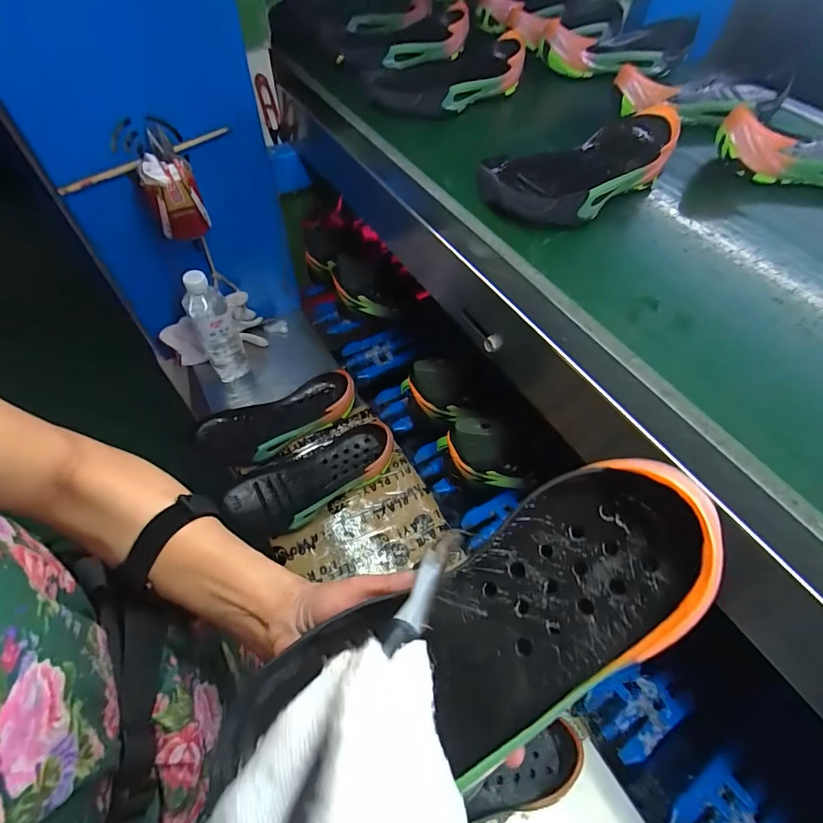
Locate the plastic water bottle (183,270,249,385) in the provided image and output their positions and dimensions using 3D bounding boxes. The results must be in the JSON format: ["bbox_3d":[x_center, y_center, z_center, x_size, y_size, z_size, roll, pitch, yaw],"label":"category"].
[{"bbox_3d":[-0.322,-0.132,0.719,0.061,0.219,0.053,-24,58,-20],"label":"plastic water bottle"}]

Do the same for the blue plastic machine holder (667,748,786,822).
[{"bbox_3d":[0.378,0.490,0.512,0.142,0.032,0.093,-18,56,-17],"label":"blue plastic machine holder"}]

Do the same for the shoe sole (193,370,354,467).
[{"bbox_3d":[-0.221,0.014,0.714,0.265,0.046,0.107,-19,57,-17],"label":"shoe sole"}]

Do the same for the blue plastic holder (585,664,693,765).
[{"bbox_3d":[0.296,0.382,0.565,0.125,0.016,0.088,-23,58,-19],"label":"blue plastic holder"}]

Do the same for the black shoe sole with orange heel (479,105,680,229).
[{"bbox_3d":[0.193,-0.274,0.483,0.267,0.054,0.109,-27,59,-22],"label":"black shoe sole with orange heel"}]

